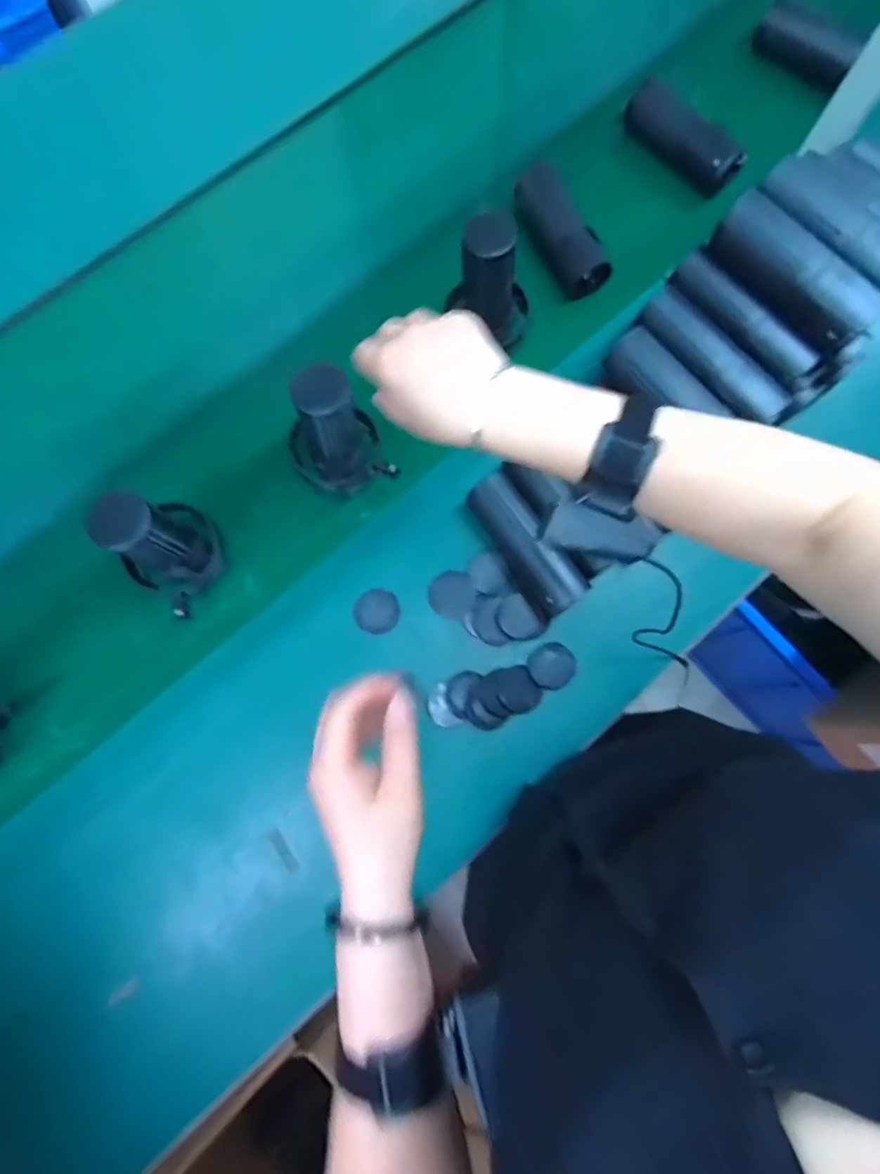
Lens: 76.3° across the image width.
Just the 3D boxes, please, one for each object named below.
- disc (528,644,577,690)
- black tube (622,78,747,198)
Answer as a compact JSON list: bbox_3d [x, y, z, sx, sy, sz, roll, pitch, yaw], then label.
[{"bbox_3d":[0.123,0.086,0.613,0.050,0.007,0.048,0,79,0],"label":"disc"},{"bbox_3d":[0.308,-0.573,0.710,0.164,0.046,0.056,40,82,8],"label":"black tube"}]

